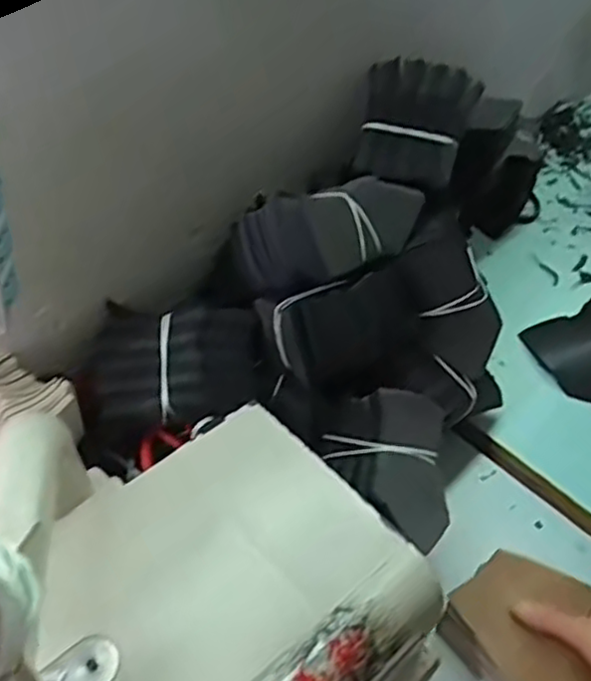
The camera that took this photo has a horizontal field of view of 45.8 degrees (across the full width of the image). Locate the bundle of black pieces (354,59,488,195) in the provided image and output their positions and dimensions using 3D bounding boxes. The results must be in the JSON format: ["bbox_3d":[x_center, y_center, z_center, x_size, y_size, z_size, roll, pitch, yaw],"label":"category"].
[{"bbox_3d":[0.127,-0.230,0.741,0.117,0.063,0.145,13,47,5],"label":"bundle of black pieces"}]

